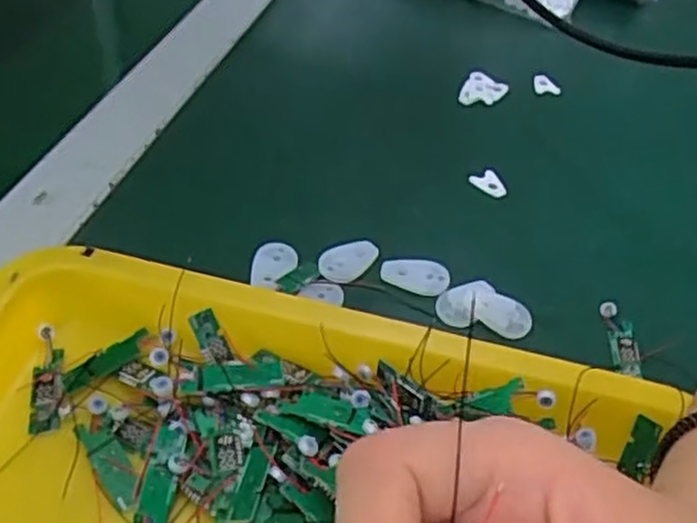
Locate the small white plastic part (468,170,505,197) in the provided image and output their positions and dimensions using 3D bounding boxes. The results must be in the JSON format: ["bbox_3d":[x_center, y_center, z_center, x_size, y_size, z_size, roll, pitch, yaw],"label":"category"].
[{"bbox_3d":[0.087,-0.048,0.459,0.023,0.008,0.013,28,47,23],"label":"small white plastic part"}]

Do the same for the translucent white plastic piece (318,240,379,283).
[{"bbox_3d":[0.002,0.000,0.397,0.034,0.007,0.022,-11,46,-18],"label":"translucent white plastic piece"}]

